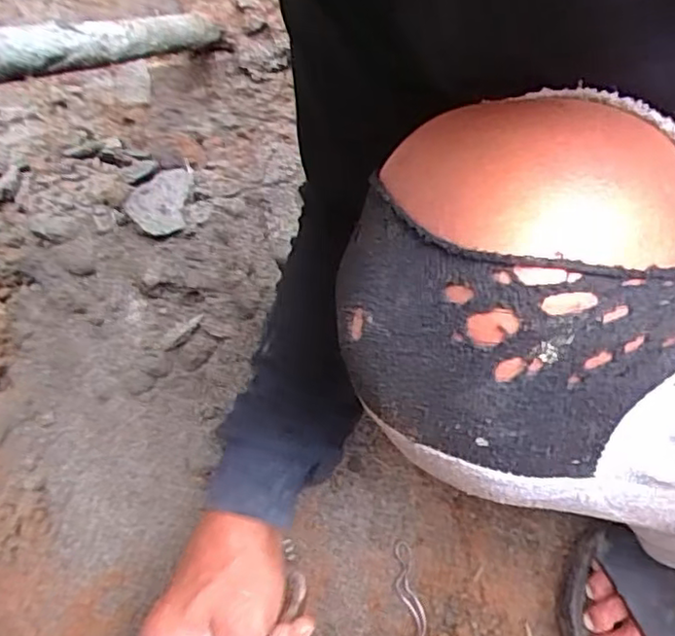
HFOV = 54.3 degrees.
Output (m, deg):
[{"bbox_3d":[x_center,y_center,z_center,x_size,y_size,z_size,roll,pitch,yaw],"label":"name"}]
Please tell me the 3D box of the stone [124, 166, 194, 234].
[{"bbox_3d":[-0.156,-0.104,0.582,0.057,0.036,0.071,-12,27,-10],"label":"stone"}]

